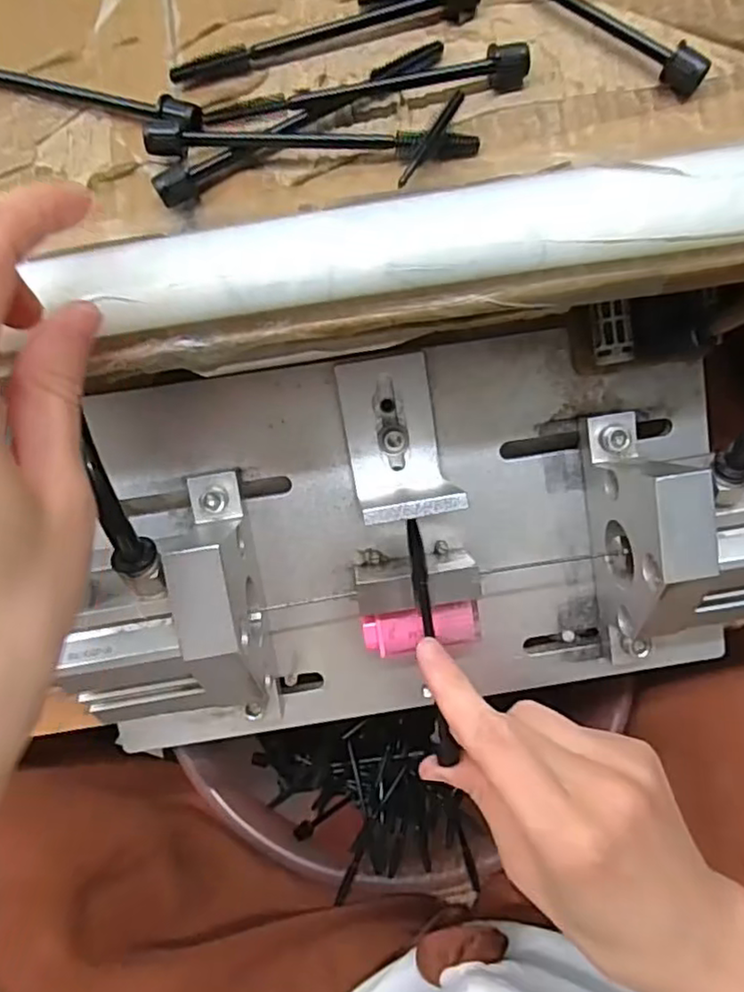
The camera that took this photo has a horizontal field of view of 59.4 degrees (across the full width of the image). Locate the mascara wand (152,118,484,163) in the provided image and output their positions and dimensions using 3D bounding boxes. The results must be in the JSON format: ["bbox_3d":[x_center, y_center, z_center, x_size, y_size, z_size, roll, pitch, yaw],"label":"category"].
[{"bbox_3d":[-0.017,-0.109,0.198,0.099,0.014,0.013,1,81,2],"label":"mascara wand"}]

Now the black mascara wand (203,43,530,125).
[{"bbox_3d":[-0.002,-0.127,0.202,0.099,0.011,0.011,-9,81,1],"label":"black mascara wand"}]

